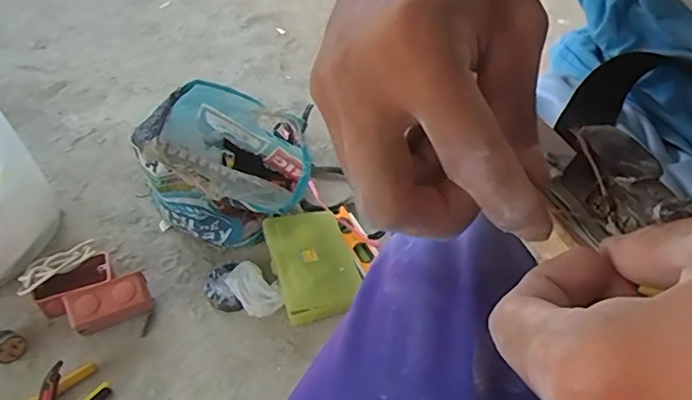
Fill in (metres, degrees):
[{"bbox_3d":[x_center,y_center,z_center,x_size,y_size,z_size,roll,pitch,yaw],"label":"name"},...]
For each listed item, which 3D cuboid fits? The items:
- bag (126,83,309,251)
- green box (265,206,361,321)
[{"bbox_3d":[-0.177,-0.037,0.769,0.215,0.278,0.207,-14,47,-15],"label":"bag"},{"bbox_3d":[-0.050,0.097,0.786,0.114,0.062,0.170,-14,47,-15],"label":"green box"}]

